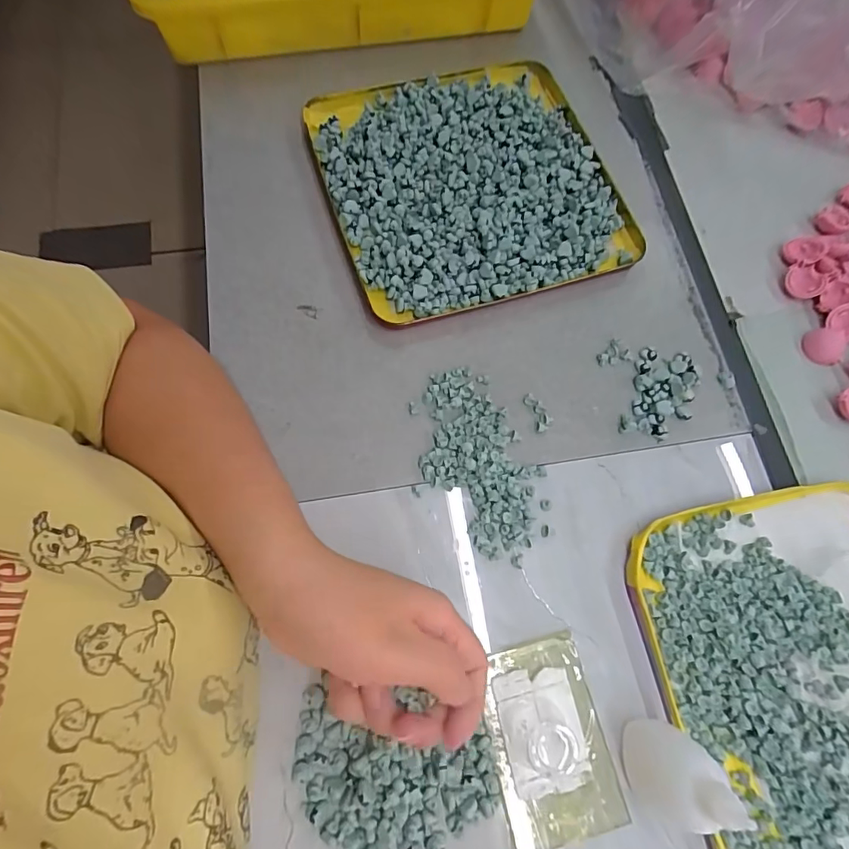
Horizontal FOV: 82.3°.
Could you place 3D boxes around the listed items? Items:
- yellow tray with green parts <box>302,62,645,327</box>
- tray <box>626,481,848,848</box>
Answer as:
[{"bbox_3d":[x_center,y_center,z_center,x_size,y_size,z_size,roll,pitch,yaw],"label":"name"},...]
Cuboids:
[{"bbox_3d":[0.041,-0.209,0.415,0.237,0.031,0.235,-17,73,-8],"label":"yellow tray with green parts"},{"bbox_3d":[0.259,0.181,0.304,0.205,0.017,0.271,-12,72,-7],"label":"tray"}]

